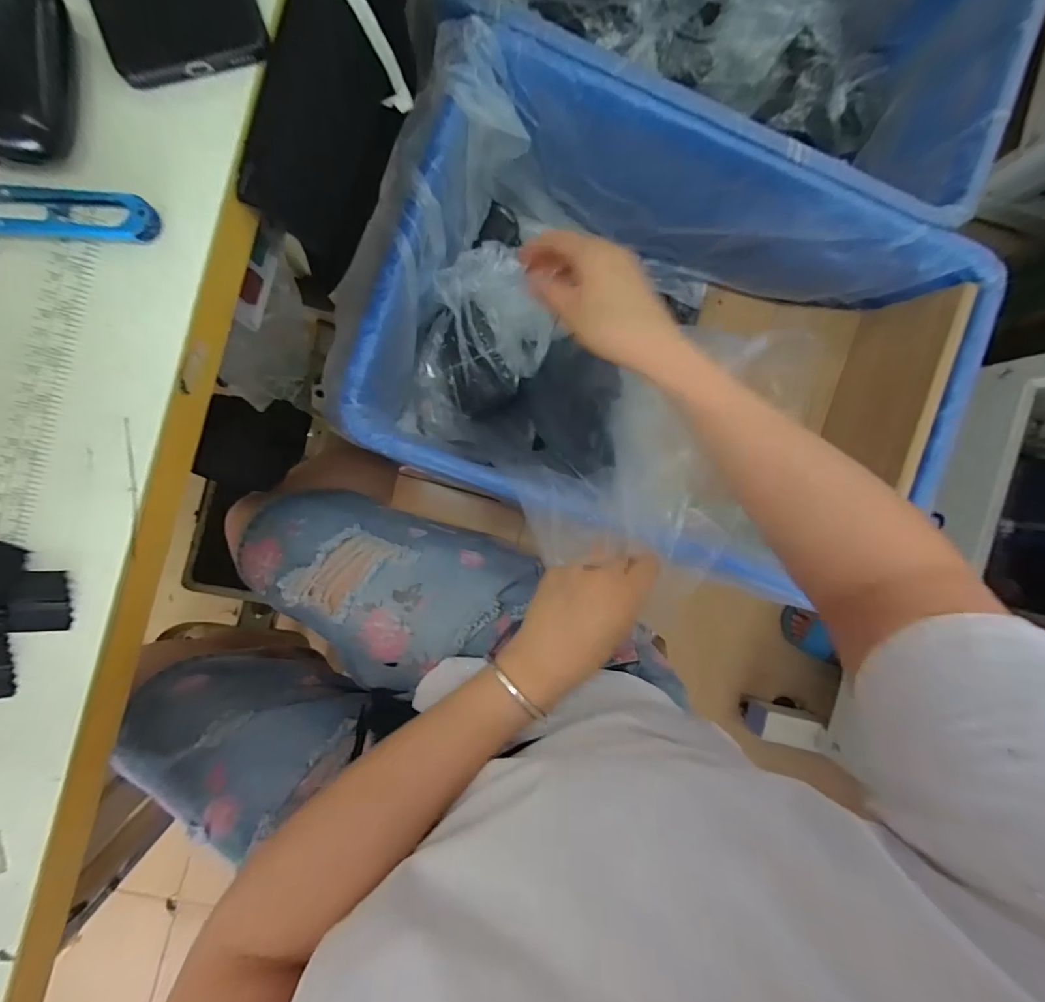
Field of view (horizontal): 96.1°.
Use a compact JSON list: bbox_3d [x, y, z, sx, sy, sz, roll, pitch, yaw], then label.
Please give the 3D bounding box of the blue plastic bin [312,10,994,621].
[{"bbox_3d":[0.148,-0.154,0.550,0.600,0.231,0.417,18,90,-6],"label":"blue plastic bin"}]

